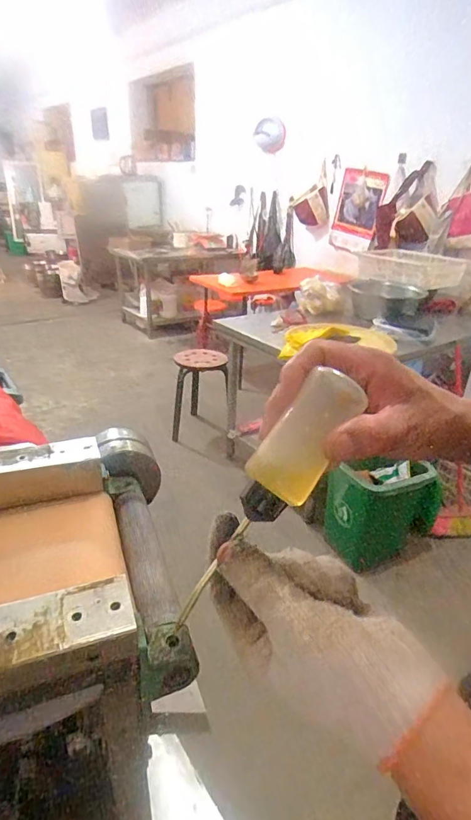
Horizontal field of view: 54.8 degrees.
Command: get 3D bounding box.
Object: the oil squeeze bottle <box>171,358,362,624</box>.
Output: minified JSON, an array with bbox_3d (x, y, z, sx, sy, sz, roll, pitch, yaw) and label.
[{"bbox_3d":[0.019,0.051,0.275,0.033,0.174,0.033,30,-7,43],"label":"oil squeeze bottle"}]

